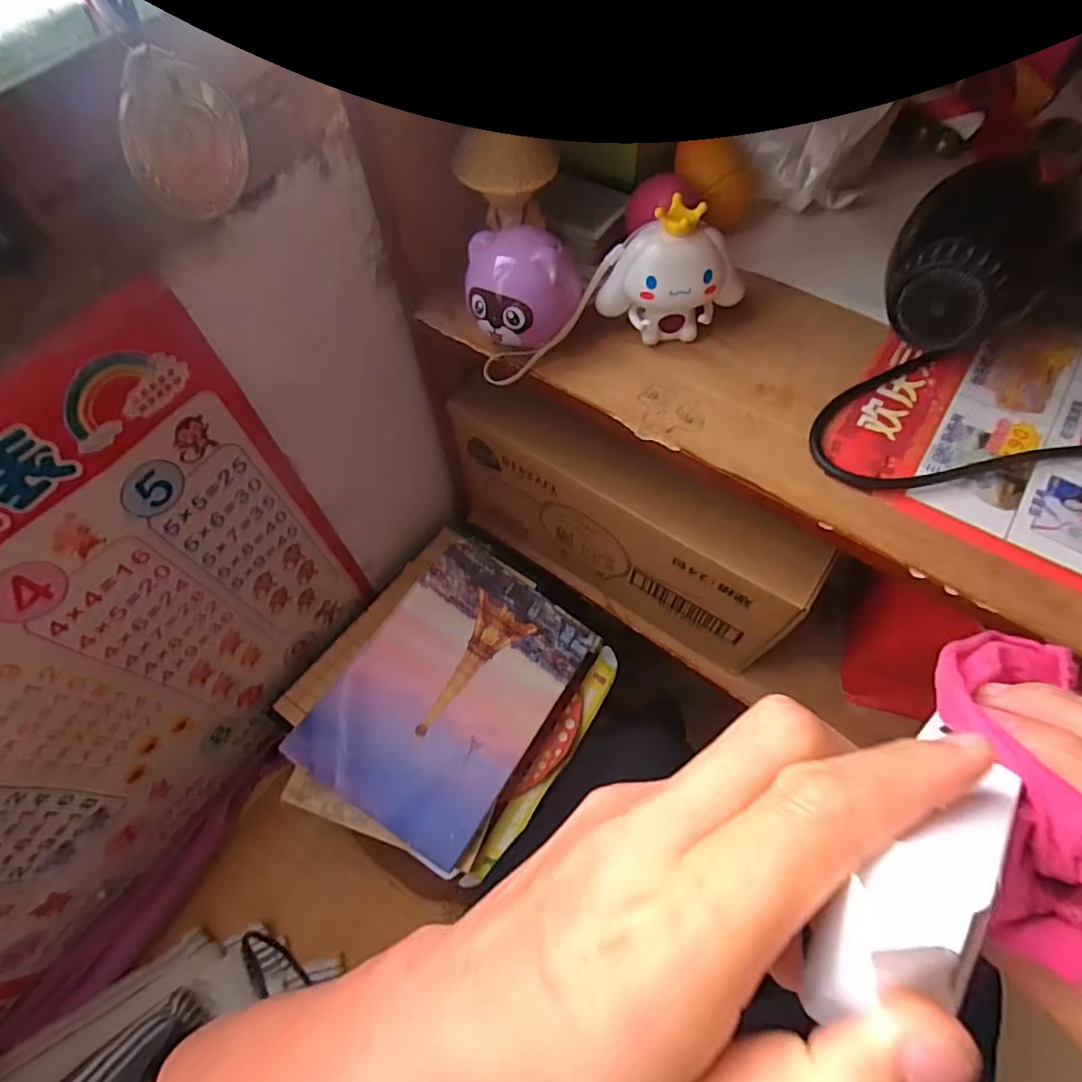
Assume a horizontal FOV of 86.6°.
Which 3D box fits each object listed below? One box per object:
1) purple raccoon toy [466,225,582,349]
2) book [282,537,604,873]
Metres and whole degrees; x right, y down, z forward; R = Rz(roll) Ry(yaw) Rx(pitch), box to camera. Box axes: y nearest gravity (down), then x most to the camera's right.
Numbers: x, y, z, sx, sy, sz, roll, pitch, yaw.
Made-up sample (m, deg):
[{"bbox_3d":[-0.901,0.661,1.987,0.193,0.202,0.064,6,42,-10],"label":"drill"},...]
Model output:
[{"bbox_3d":[-0.012,-0.151,0.362,0.066,0.071,0.057,18,64,10],"label":"purple raccoon toy"},{"bbox_3d":[-0.079,0.138,0.547,0.180,0.012,0.255,36,63,1],"label":"book"}]

